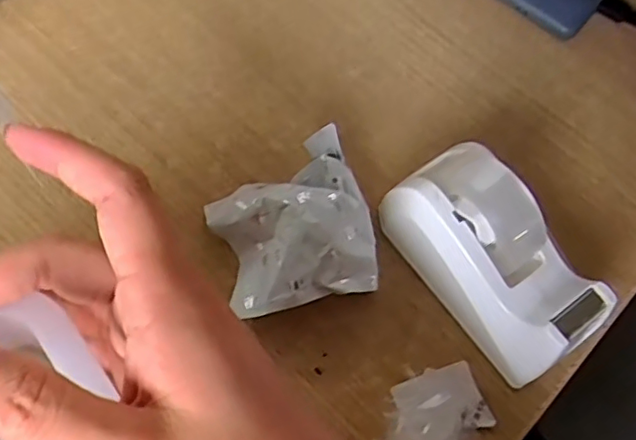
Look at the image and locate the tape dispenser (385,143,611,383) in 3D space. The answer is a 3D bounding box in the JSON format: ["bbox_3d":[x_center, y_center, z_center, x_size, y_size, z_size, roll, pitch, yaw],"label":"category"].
[{"bbox_3d":[0.081,0.018,0.283,0.046,0.068,0.111,-35,73,-13],"label":"tape dispenser"}]

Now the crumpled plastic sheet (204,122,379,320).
[{"bbox_3d":[-0.013,0.006,0.313,0.075,0.035,0.080,-18,70,-7],"label":"crumpled plastic sheet"}]

